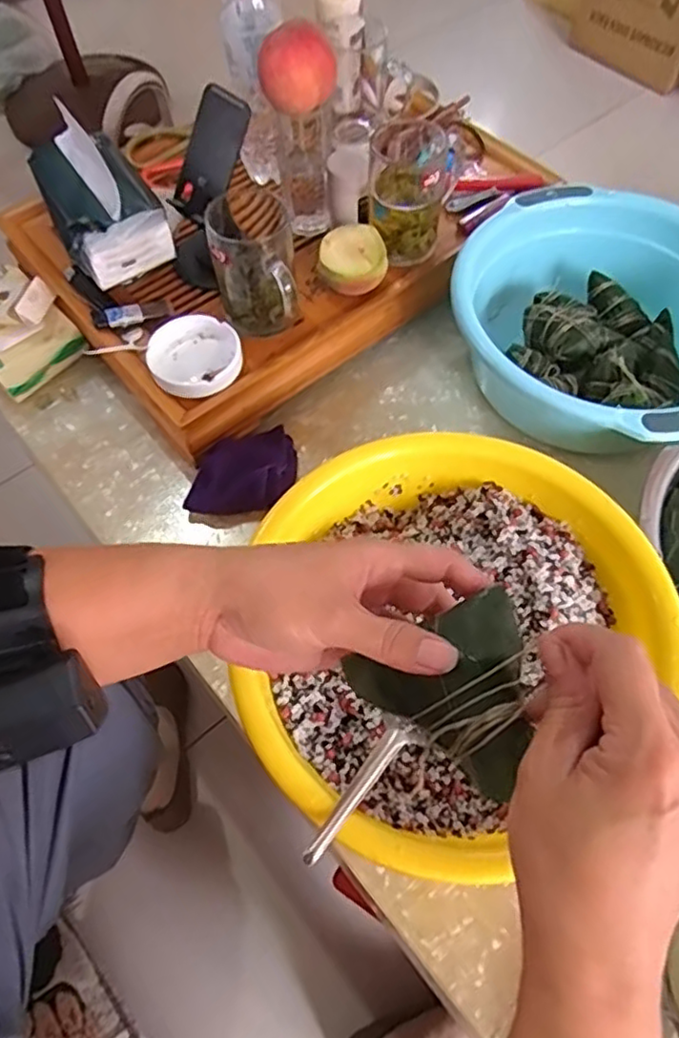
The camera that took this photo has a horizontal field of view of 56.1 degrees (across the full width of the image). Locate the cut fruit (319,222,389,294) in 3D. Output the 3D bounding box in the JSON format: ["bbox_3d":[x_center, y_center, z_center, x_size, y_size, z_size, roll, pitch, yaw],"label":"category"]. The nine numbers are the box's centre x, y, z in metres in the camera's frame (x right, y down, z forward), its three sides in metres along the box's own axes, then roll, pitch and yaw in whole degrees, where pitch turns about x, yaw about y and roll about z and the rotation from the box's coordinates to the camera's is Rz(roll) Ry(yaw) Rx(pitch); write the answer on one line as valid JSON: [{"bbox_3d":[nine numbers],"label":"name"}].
[{"bbox_3d":[0.014,-0.263,0.648,0.067,0.038,0.058,-1,62,0],"label":"cut fruit"}]

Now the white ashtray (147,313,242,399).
[{"bbox_3d":[-0.138,-0.155,0.616,0.085,0.024,0.089,0,62,0],"label":"white ashtray"}]

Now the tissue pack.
[{"bbox_3d":[-0.240,-0.320,0.641,0.097,0.076,0.146,-24,65,-12],"label":"tissue pack"}]

